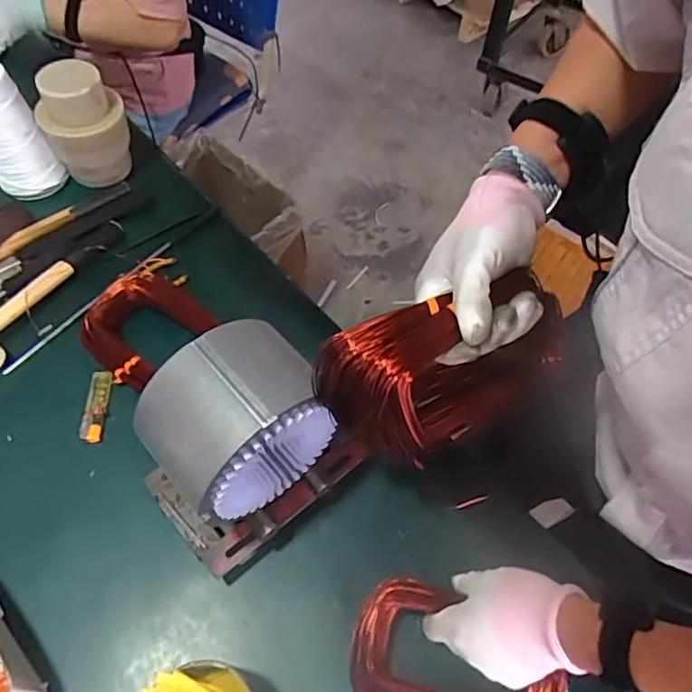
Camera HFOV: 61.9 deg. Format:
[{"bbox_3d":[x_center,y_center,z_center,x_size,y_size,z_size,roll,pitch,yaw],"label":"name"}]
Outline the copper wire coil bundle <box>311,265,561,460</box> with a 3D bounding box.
[{"bbox_3d":[0.074,0.021,0.451,0.186,0.107,0.075,-17,61,-14],"label":"copper wire coil bundle"}]

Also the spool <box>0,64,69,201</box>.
[{"bbox_3d":[-0.454,-0.287,0.771,0.087,0.162,0.071,-36,66,-23],"label":"spool"}]

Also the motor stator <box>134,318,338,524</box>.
[{"bbox_3d":[-0.089,0.066,0.507,0.142,0.128,0.119,-36,65,-23],"label":"motor stator"}]

